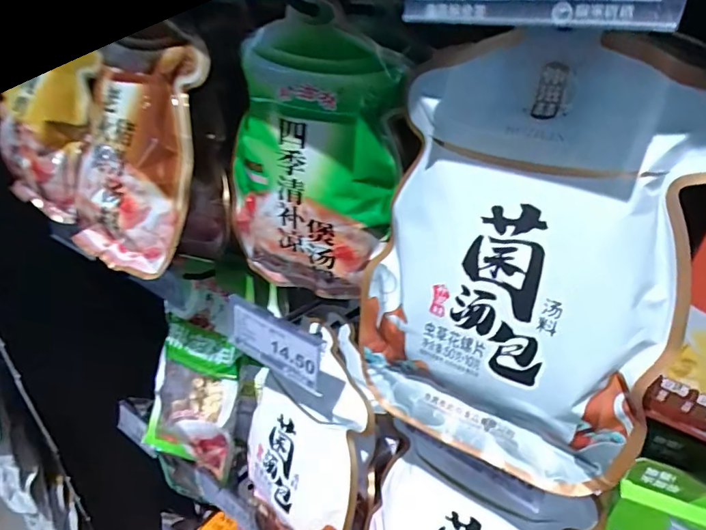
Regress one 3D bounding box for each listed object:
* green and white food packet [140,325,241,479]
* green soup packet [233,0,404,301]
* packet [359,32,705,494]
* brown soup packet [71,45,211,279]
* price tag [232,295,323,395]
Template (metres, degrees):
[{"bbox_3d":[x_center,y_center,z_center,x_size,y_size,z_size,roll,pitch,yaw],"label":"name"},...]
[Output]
[{"bbox_3d":[-0.185,0.152,0.532,0.133,0.173,0.047,19,6,23],"label":"green and white food packet"},{"bbox_3d":[-0.038,-0.067,0.355,0.137,0.210,0.036,18,37,26],"label":"green soup packet"},{"bbox_3d":[0.080,0.004,0.252,0.159,0.222,0.022,19,20,30],"label":"packet"},{"bbox_3d":[-0.179,-0.086,0.386,0.112,0.178,0.035,19,11,19],"label":"brown soup packet"},{"bbox_3d":[-0.063,0.063,0.380,0.096,0.048,0.006,19,27,30],"label":"price tag"}]

